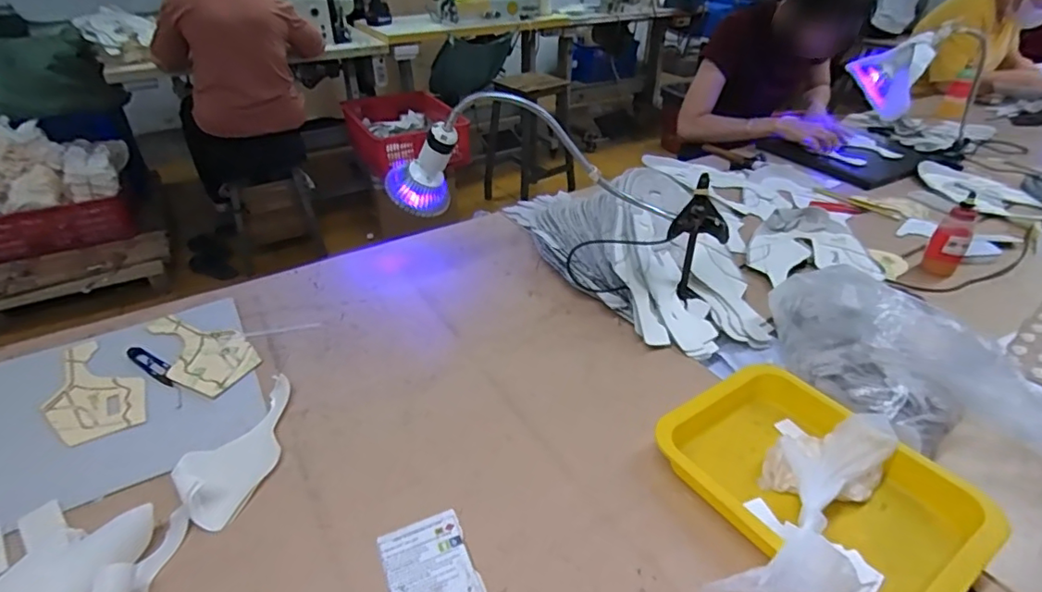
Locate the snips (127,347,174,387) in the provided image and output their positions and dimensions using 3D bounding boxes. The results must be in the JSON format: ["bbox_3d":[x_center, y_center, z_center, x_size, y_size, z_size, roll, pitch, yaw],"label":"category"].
[{"bbox_3d":[-0.469,0.088,0.697,0.100,0.010,0.020,22,40,27],"label":"snips"}]

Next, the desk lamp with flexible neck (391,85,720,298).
[{"bbox_3d":[0.038,-0.121,0.721,0.432,0.277,0.092,5,35,7],"label":"desk lamp with flexible neck"}]

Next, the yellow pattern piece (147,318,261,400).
[{"bbox_3d":[-0.428,0.072,0.719,0.189,0.007,0.095,15,38,20],"label":"yellow pattern piece"}]

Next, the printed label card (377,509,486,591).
[{"bbox_3d":[-0.081,0.239,0.486,0.074,0.005,0.088,-15,38,-20],"label":"printed label card"}]

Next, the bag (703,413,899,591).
[{"bbox_3d":[0.250,0.192,0.485,0.095,0.068,0.279,26,42,31],"label":"bag"}]

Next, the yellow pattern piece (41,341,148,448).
[{"bbox_3d":[-0.524,0.114,0.664,0.195,0.008,0.094,25,42,30],"label":"yellow pattern piece"}]

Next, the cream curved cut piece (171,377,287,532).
[{"bbox_3d":[-0.288,0.151,0.579,0.077,0.029,0.177,11,37,15],"label":"cream curved cut piece"}]

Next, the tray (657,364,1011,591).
[{"bbox_3d":[0.279,0.176,0.524,0.204,0.050,0.259,-19,39,-25],"label":"tray"}]

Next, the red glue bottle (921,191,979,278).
[{"bbox_3d":[0.721,-0.096,0.917,0.054,0.126,0.047,29,44,34],"label":"red glue bottle"}]

